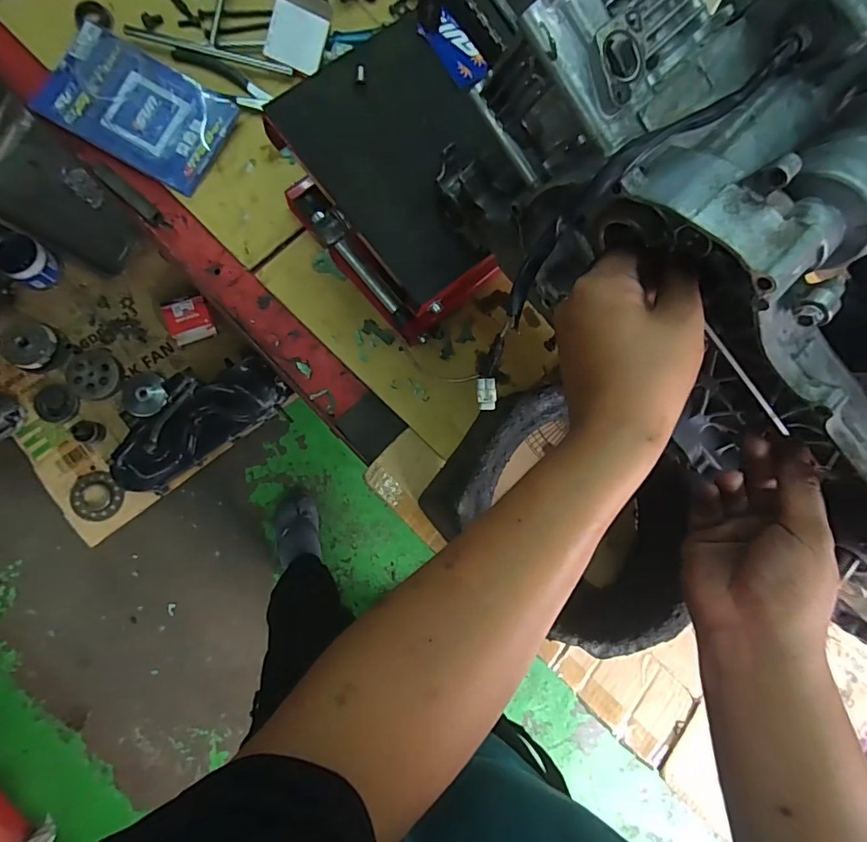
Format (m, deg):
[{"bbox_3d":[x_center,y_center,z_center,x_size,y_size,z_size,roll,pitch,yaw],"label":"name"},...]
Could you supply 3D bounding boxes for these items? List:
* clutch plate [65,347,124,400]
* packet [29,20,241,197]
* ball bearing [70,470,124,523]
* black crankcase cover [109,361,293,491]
[{"bbox_3d":[-0.812,-0.114,1.143,0.121,0.011,0.124,15,82,-6],"label":"clutch plate"},{"bbox_3d":[-0.351,-0.370,0.562,0.201,0.013,0.127,28,81,-4],"label":"packet"},{"bbox_3d":[-0.798,0.179,1.137,0.109,0.021,0.116,1,84,-8],"label":"ball bearing"},{"bbox_3d":[-0.575,-0.003,1.135,0.407,0.110,0.188,-39,90,-10],"label":"black crankcase cover"}]

